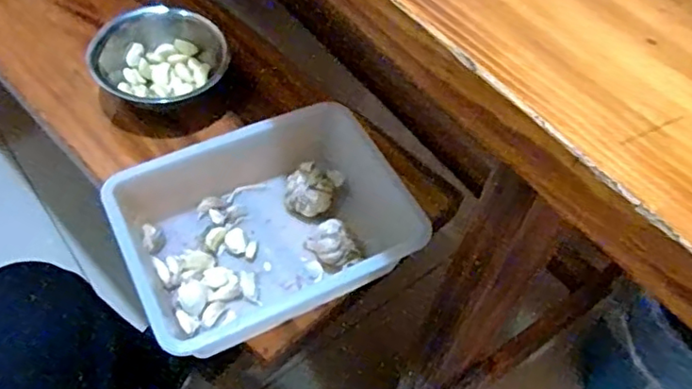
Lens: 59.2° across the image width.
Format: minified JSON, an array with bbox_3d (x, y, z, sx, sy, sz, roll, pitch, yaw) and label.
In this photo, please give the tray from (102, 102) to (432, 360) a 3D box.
[{"bbox_3d":[-0.075,0.031,0.611,0.273,0.079,0.211,-23,59,-21],"label":"tray"}]

